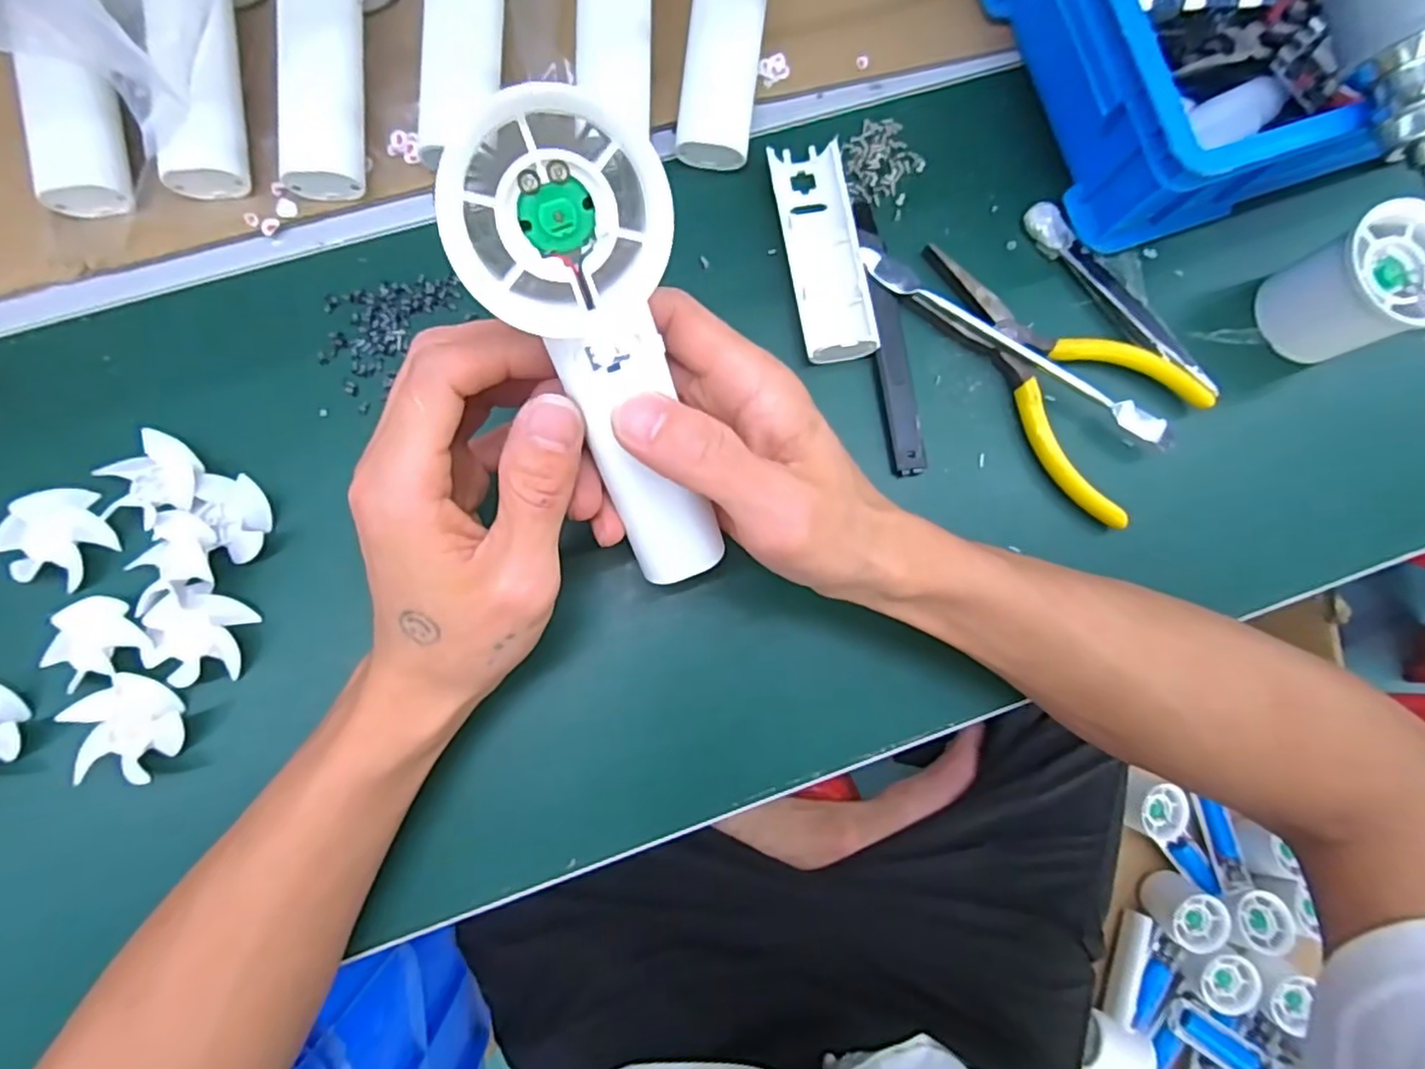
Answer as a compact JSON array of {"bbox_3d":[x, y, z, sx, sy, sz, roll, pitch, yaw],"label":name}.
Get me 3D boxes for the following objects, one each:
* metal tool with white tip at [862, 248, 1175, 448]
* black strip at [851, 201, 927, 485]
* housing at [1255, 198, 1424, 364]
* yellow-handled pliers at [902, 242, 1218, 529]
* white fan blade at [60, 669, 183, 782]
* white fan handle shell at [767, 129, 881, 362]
[{"bbox_3d":[0.144,-0.086,0.315,0.170,0.018,0.017,29,82,-2],"label":"metal tool with white tip"},{"bbox_3d":[0.083,-0.093,0.313,0.014,0.011,0.131,-9,85,-6],"label":"black strip"},{"bbox_3d":[0.302,-0.115,0.312,0.054,0.055,0.056,-24,87,-7],"label":"housing"},{"bbox_3d":[0.154,-0.077,0.315,0.144,0.016,0.079,36,82,-1],"label":"yellow-handled pliers"},{"bbox_3d":[-0.234,0.079,0.265,0.038,0.009,0.040,-26,87,-7],"label":"white fan blade"},{"bbox_3d":[0.052,-0.133,0.312,0.034,0.017,0.106,-9,85,-6],"label":"white fan handle shell"}]

